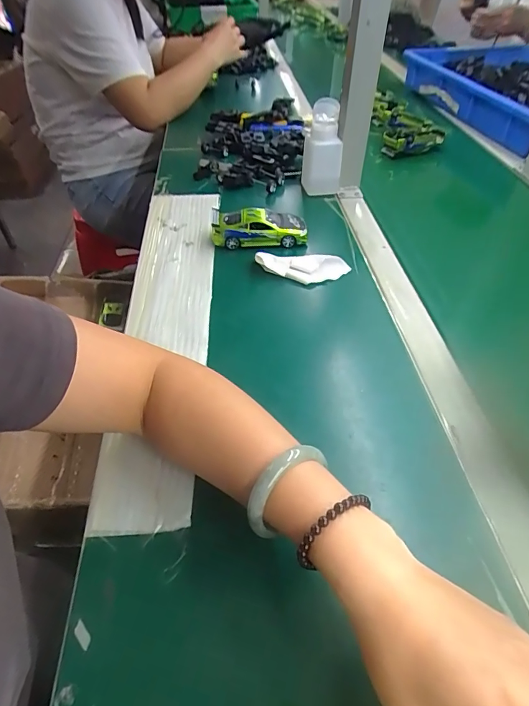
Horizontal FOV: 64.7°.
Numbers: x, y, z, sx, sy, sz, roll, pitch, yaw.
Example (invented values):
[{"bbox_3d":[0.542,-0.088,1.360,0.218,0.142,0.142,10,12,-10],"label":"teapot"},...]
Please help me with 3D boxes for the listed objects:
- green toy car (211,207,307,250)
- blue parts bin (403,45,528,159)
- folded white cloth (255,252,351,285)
[{"bbox_3d":[-0.008,-0.171,0.578,0.129,0.046,0.055,0,46,0],"label":"green toy car"},{"bbox_3d":[0.591,-0.611,0.963,0.365,0.110,0.616,-7,47,-6],"label":"blue parts bin"},{"bbox_3d":[0.048,-0.107,0.529,0.114,0.027,0.037,3,46,2],"label":"folded white cloth"}]

